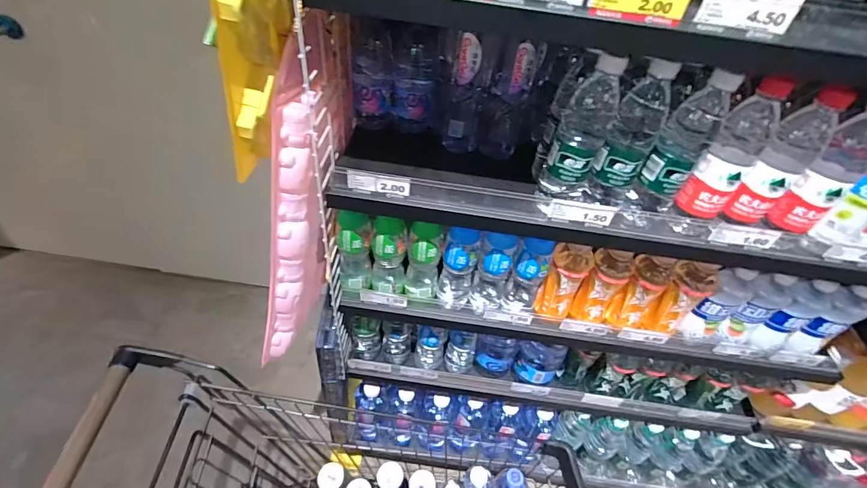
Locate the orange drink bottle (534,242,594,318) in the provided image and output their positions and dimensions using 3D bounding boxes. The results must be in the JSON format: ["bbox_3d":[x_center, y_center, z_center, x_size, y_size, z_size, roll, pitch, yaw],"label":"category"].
[{"bbox_3d":[0.235,0.066,0.728,0.066,0.154,0.054,25,47,17],"label":"orange drink bottle"}]

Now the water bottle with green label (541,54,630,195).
[{"bbox_3d":[0.197,-0.144,0.540,0.060,0.195,0.052,22,46,14],"label":"water bottle with green label"}]

